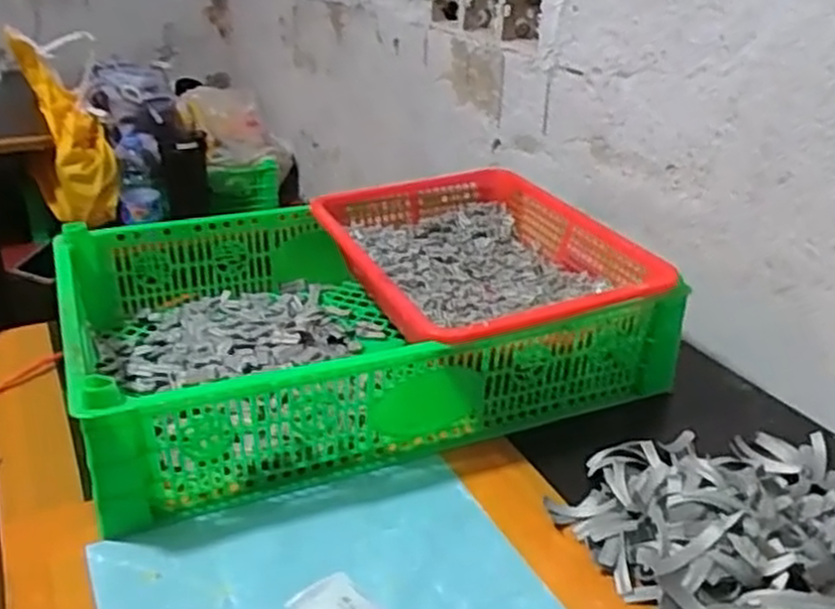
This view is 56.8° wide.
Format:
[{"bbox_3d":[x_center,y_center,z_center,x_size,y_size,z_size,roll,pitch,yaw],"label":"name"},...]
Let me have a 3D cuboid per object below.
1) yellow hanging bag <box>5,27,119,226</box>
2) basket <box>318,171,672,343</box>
[{"bbox_3d":[-0.626,-0.316,1.380,0.115,0.123,0.390,-16,70,-31],"label":"yellow hanging bag"},{"bbox_3d":[0.057,-0.039,0.709,0.245,0.064,0.302,-11,30,-23],"label":"basket"}]

